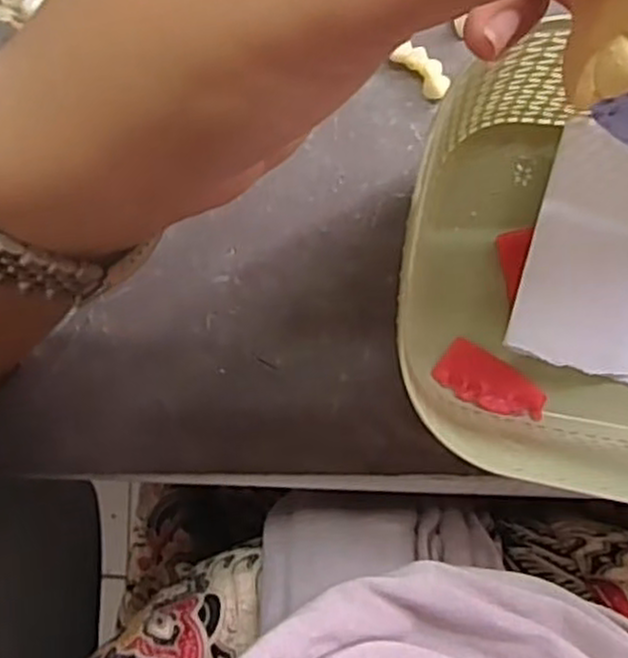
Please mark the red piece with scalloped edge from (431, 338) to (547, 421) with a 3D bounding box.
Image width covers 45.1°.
[{"bbox_3d":[0.063,0.020,0.267,0.039,0.005,0.018,34,93,2],"label":"red piece with scalloped edge"}]

